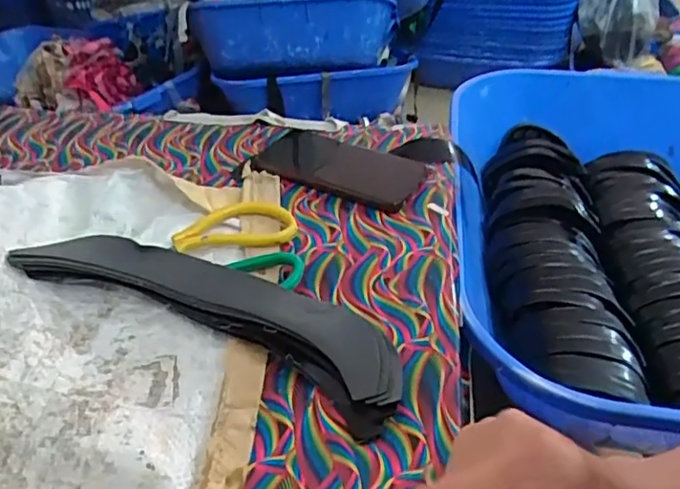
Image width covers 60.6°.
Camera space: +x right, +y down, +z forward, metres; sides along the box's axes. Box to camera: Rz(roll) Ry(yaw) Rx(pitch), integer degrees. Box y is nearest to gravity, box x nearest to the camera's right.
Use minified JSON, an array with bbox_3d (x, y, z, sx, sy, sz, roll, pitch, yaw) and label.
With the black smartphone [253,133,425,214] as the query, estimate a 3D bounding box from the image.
[{"bbox_3d":[-0.001,-0.080,0.580,0.161,0.012,0.096,16,43,20],"label":"black smartphone"}]

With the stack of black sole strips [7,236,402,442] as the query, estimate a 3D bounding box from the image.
[{"bbox_3d":[-0.091,0.041,0.421,0.294,0.031,0.086,17,43,21],"label":"stack of black sole strips"}]

